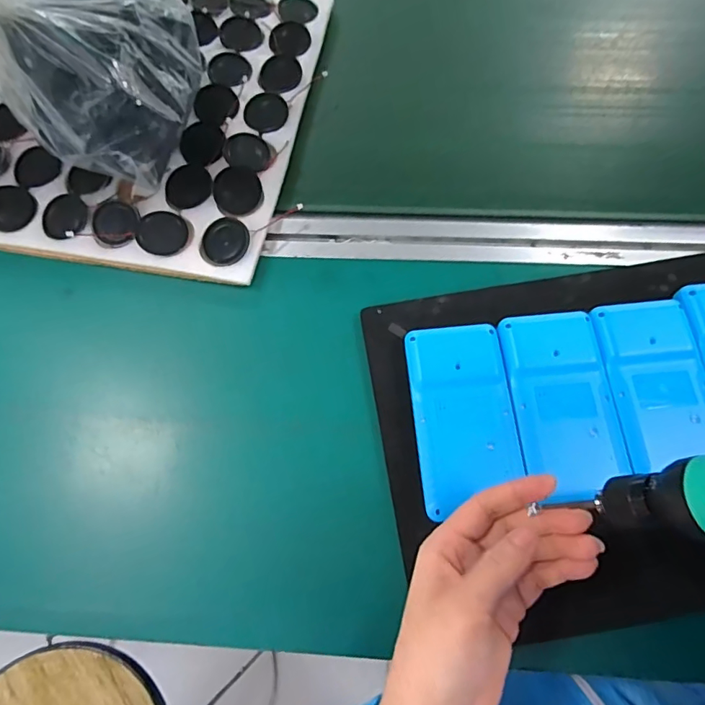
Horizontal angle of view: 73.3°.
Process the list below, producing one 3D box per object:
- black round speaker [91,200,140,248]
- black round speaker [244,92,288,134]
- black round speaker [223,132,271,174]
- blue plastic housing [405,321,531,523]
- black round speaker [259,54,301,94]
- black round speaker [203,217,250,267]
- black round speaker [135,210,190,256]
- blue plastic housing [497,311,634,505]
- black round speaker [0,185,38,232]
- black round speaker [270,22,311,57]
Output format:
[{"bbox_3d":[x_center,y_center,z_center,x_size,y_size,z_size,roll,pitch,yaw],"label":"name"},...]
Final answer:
[{"bbox_3d":[-0.209,-0.116,0.416,0.040,0.006,0.046,-22,71,-5],"label":"black round speaker"},{"bbox_3d":[-0.084,-0.232,0.457,0.042,0.005,0.048,-17,70,-3],"label":"black round speaker"},{"bbox_3d":[-0.096,-0.189,0.441,0.043,0.007,0.042,-1,70,2],"label":"black round speaker"},{"bbox_3d":[0.080,0.044,0.343,0.070,0.021,0.129,-6,70,1],"label":"blue plastic housing"},{"bbox_3d":[-0.072,-0.278,0.470,0.041,0.006,0.051,1,70,3],"label":"black round speaker"},{"bbox_3d":[-0.109,-0.096,0.404,0.039,0.008,0.040,-1,70,2],"label":"black round speaker"},{"bbox_3d":[-0.165,-0.104,0.410,0.041,0.014,0.039,-1,68,2],"label":"black round speaker"},{"bbox_3d":[0.151,0.037,0.343,0.070,0.024,0.132,-7,70,0],"label":"blue plastic housing"},{"bbox_3d":[-0.312,-0.133,0.430,0.051,0.006,0.043,42,75,16],"label":"black round speaker"},{"bbox_3d":[-0.065,-0.324,0.489,0.041,0.006,0.041,-1,70,2],"label":"black round speaker"}]

